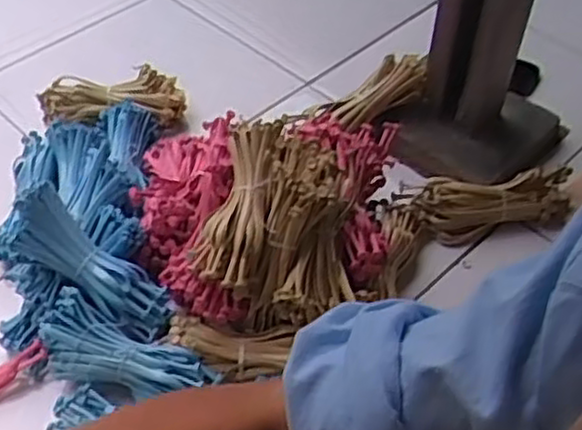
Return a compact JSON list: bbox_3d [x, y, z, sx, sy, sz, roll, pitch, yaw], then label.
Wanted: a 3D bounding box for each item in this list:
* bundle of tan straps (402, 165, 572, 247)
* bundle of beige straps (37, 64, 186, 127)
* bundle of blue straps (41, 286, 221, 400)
[{"bbox_3d":[0.265,-0.015,1.006,0.220,0.053,0.074,-10,50,-8],"label":"bundle of tan straps"},{"bbox_3d":[-0.280,-0.181,1.155,0.234,0.051,0.081,0,49,0],"label":"bundle of beige straps"},{"bbox_3d":[-0.185,0.153,0.828,0.206,0.056,0.074,17,52,15],"label":"bundle of blue straps"}]

